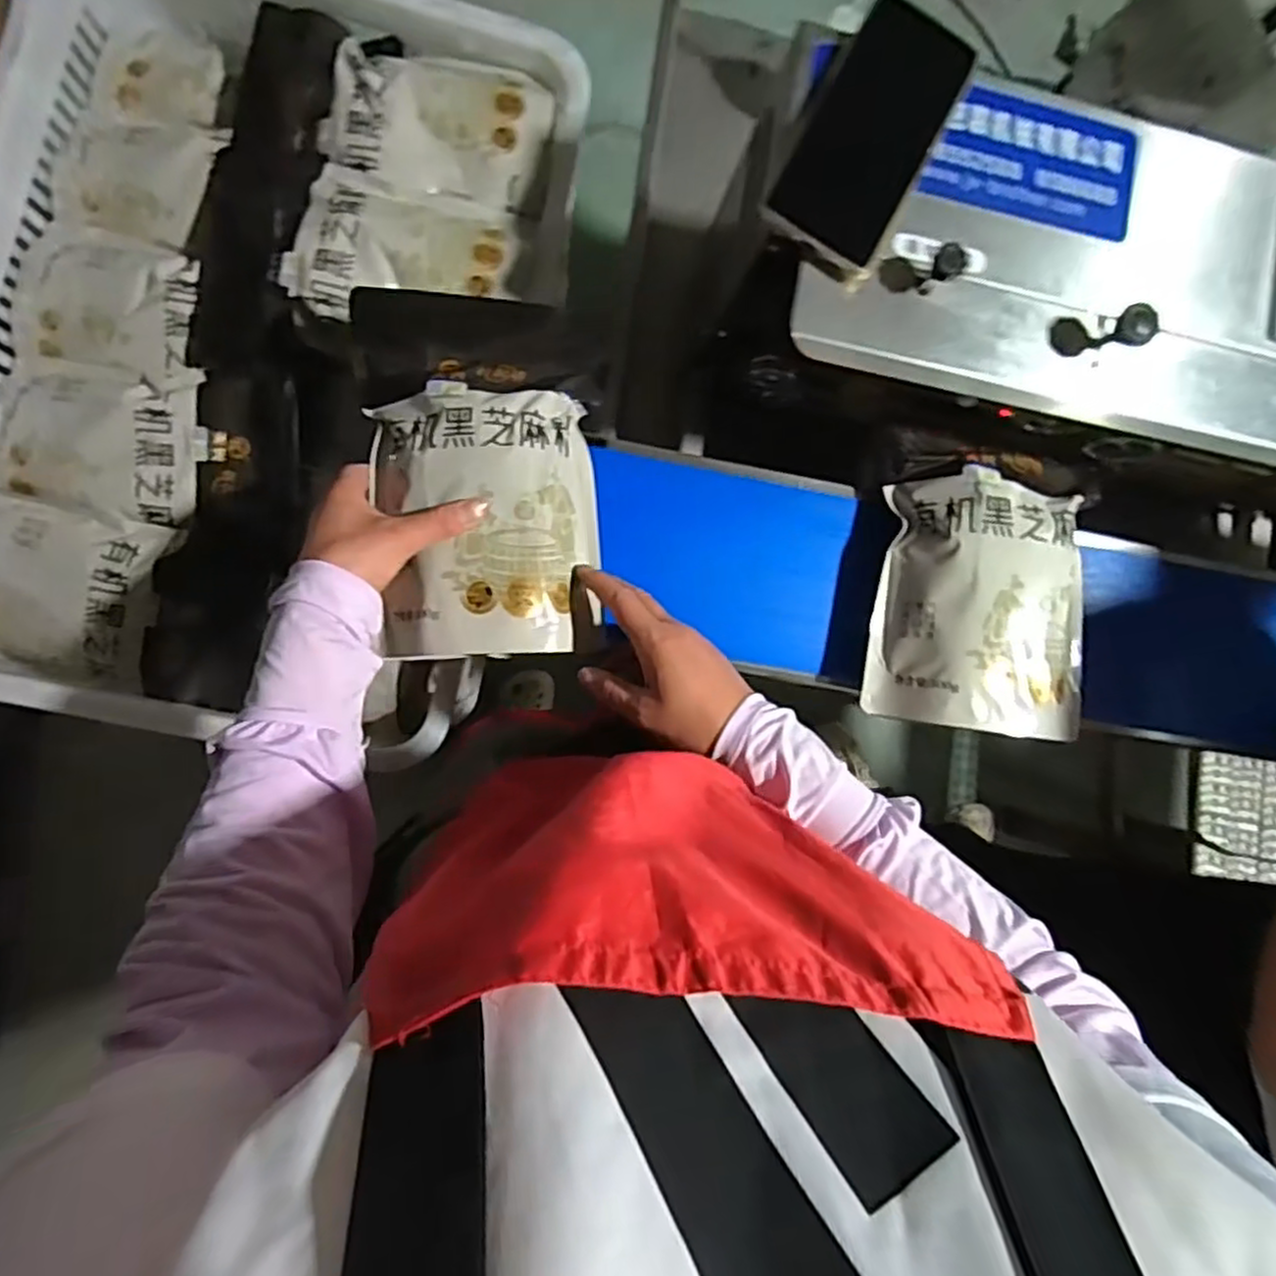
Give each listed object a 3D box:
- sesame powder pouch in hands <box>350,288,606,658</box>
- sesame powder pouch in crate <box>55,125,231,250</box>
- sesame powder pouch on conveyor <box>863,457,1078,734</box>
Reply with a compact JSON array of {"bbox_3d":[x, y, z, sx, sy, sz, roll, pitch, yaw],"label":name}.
[{"bbox_3d":[-0.101,-0.114,0.488,0.154,0.045,0.249,-4,84,-3],"label":"sesame powder pouch in hands"},{"bbox_3d":[-0.401,-0.372,0.596,0.127,0.038,0.098,10,84,-2],"label":"sesame powder pouch in crate"},{"bbox_3d":[0.249,-0.022,0.516,0.155,0.039,0.181,10,84,-1],"label":"sesame powder pouch on conveyor"}]

